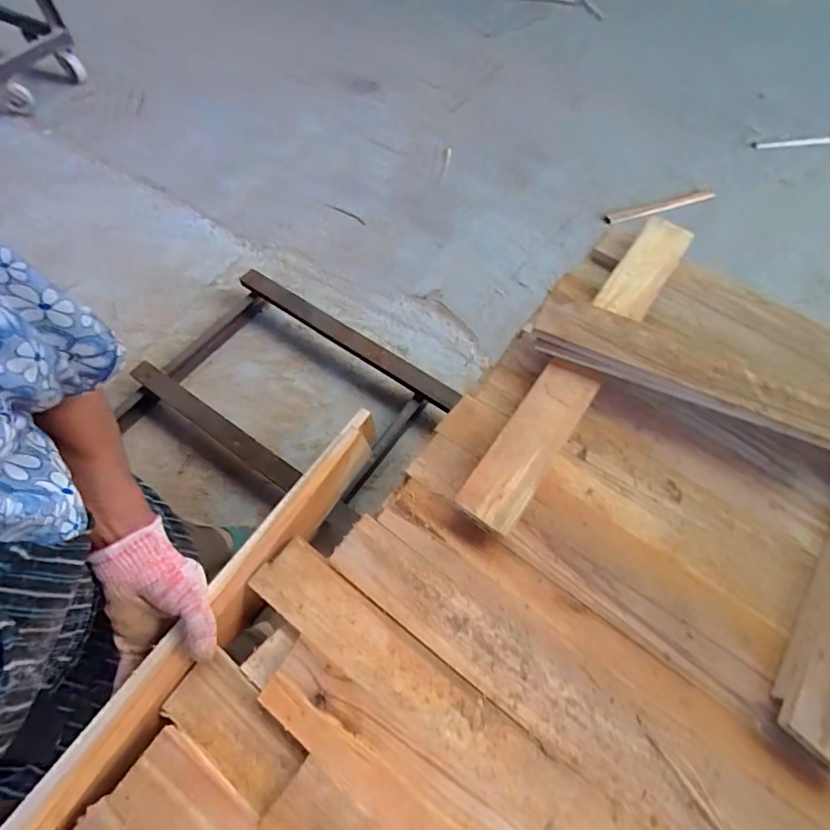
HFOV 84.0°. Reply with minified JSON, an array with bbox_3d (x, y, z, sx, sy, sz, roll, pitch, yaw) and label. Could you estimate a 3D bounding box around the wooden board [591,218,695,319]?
[{"bbox_3d":[0.304,-0.193,0.611,0.062,0.018,0.188,32,69,18],"label":"wooden board"}]

